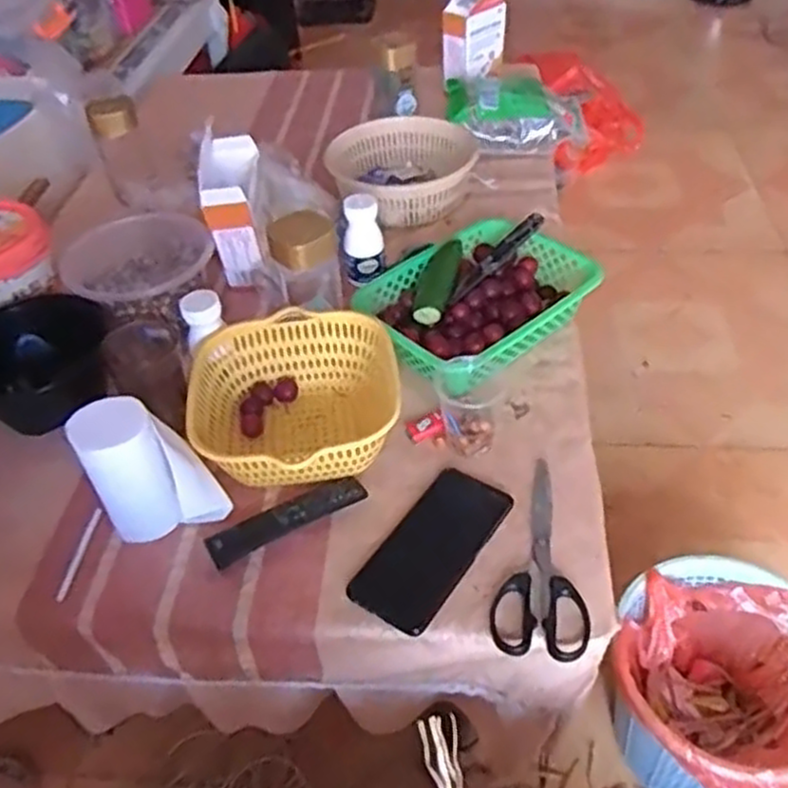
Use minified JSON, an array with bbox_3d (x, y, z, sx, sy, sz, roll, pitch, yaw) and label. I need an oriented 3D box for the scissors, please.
[{"bbox_3d":[0.119,0.137,0.653,0.076,0.013,0.194,-2,44,4],"label":"scissors"}]

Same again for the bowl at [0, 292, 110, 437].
[{"bbox_3d":[-0.382,-0.043,0.813,0.137,0.080,0.167,-11,44,-5],"label":"bowl"}]

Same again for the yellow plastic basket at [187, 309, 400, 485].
[{"bbox_3d":[-0.097,0.012,0.753,0.202,0.079,0.203,-8,44,-3],"label":"yellow plastic basket"}]

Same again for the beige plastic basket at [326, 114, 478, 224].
[{"bbox_3d":[0.022,-0.325,1.086,0.204,0.070,0.204,-3,44,3],"label":"beige plastic basket"}]

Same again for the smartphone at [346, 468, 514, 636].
[{"bbox_3d":[0.035,0.131,0.660,0.074,0.013,0.166,25,52,27],"label":"smartphone"}]

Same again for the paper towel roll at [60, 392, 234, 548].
[{"bbox_3d":[-0.212,0.072,0.657,0.090,0.123,0.090,-31,50,-24],"label":"paper towel roll"}]

